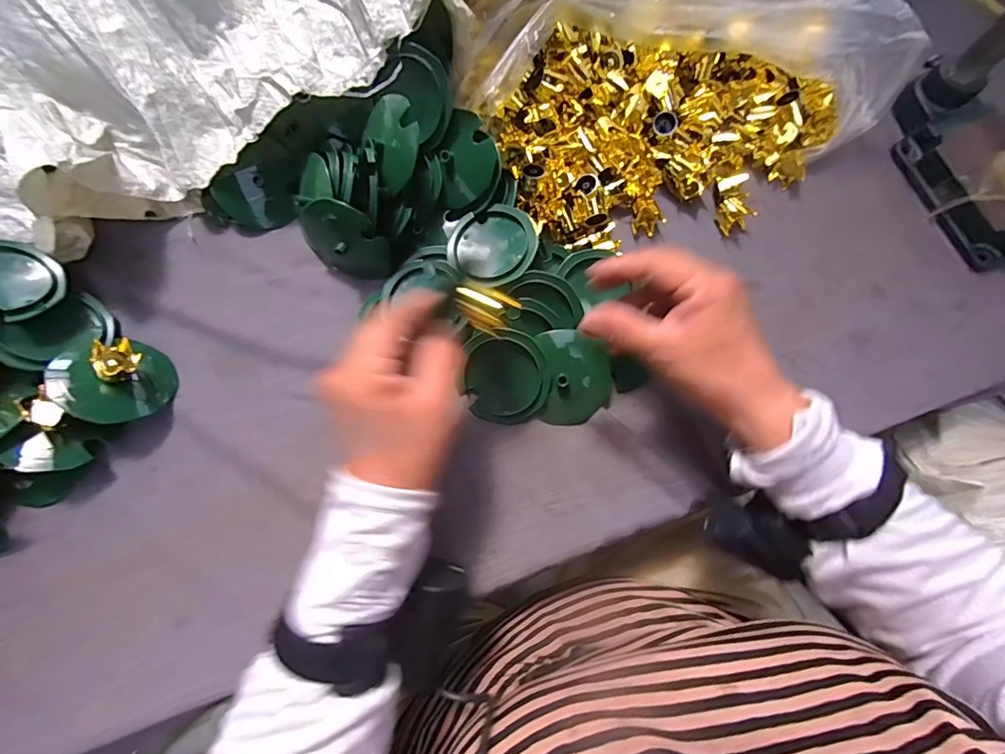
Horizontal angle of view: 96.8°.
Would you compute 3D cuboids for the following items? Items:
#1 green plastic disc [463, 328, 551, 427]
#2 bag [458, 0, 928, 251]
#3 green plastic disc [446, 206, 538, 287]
[{"bbox_3d":[0.003,0.001,0.355,0.065,0.016,0.074,-2,96,14],"label":"green plastic disc"},{"bbox_3d":[0.168,-0.260,0.398,0.391,0.114,0.245,-15,76,-6],"label":"bag"},{"bbox_3d":[-0.010,-0.112,0.377,0.072,0.014,0.071,0,75,-1],"label":"green plastic disc"}]

